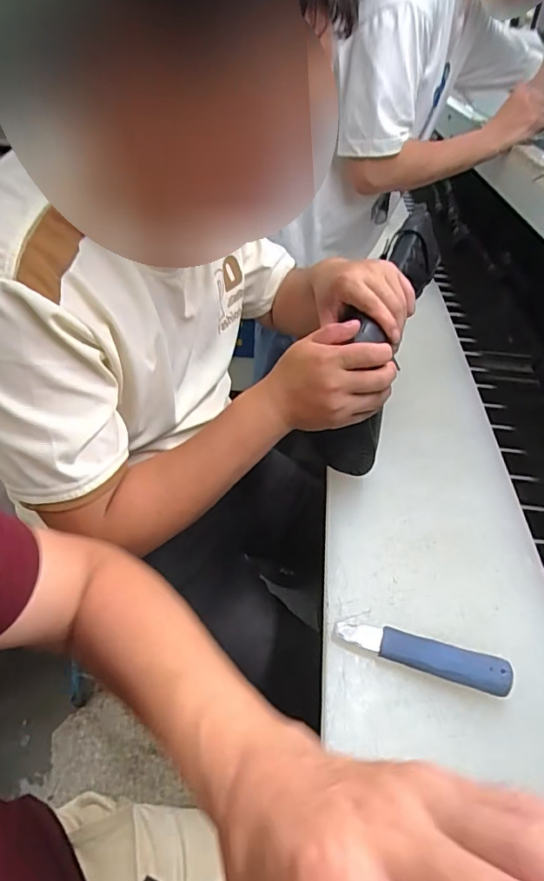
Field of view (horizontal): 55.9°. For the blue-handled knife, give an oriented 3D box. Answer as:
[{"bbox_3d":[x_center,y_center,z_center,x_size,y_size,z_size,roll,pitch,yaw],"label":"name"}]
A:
[{"bbox_3d":[0.136,0.197,0.470,0.153,0.027,0.029,15,42,12],"label":"blue-handled knife"}]

